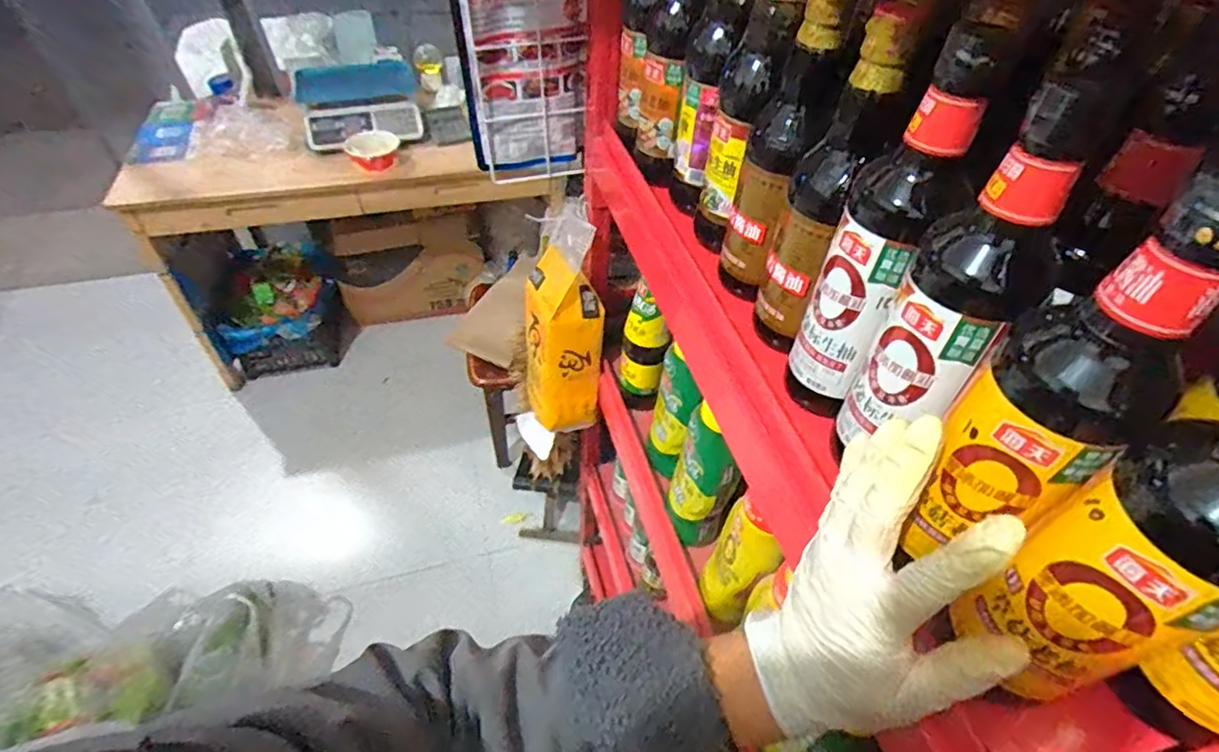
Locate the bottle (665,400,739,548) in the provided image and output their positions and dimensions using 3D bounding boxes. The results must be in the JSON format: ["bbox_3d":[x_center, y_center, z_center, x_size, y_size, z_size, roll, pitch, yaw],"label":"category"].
[{"bbox_3d":[0.107,0.116,0.687,0.068,0.215,0.068,14,49,10],"label":"bottle"}]

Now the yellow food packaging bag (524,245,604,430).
[{"bbox_3d":[-0.074,-0.052,0.928,0.114,0.285,0.126,-5,48,-7],"label":"yellow food packaging bag"}]

